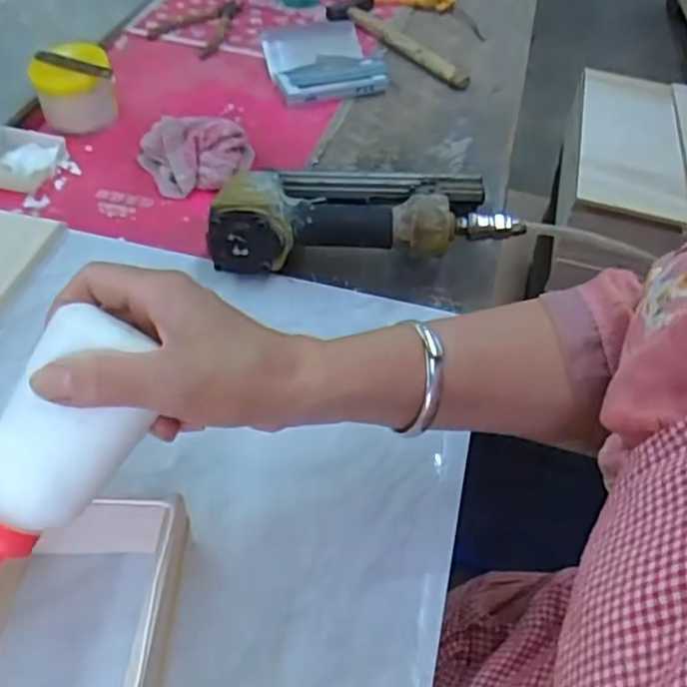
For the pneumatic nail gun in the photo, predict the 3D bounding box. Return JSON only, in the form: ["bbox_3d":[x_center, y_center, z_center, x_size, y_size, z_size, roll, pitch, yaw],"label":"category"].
[{"bbox_3d":[0.006,-0.127,0.592,0.233,0.063,0.157,-1,49,-6],"label":"pneumatic nail gun"}]

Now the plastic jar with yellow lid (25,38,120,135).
[{"bbox_3d":[-0.284,-0.269,0.716,0.083,0.072,0.073,-15,52,-18],"label":"plastic jar with yellow lid"}]

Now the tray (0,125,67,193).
[{"bbox_3d":[-0.323,-0.184,0.669,0.080,0.020,0.076,3,49,-3],"label":"tray"}]

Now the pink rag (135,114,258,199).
[{"bbox_3d":[-0.146,-0.185,0.668,0.107,0.054,0.075,-4,50,-9],"label":"pink rag"}]

